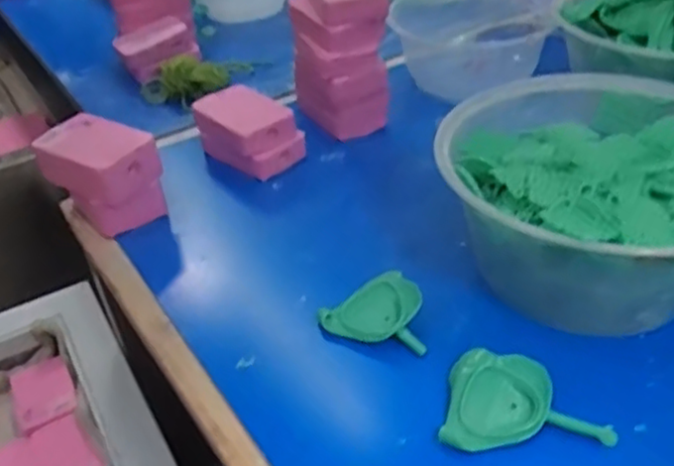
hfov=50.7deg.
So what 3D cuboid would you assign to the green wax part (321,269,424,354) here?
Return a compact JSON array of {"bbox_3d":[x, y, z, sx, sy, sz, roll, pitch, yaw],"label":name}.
[{"bbox_3d":[0.021,0.039,0.374,0.055,0.016,0.040,7,40,18],"label":"green wax part"}]

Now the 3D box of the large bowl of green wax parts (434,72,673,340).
[{"bbox_3d":[0.139,-0.018,0.385,0.162,0.073,0.167,-4,38,3],"label":"large bowl of green wax parts"}]

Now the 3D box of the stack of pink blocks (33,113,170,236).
[{"bbox_3d":[-0.153,-0.035,0.463,0.070,0.065,0.050,22,46,32],"label":"stack of pink blocks"}]

